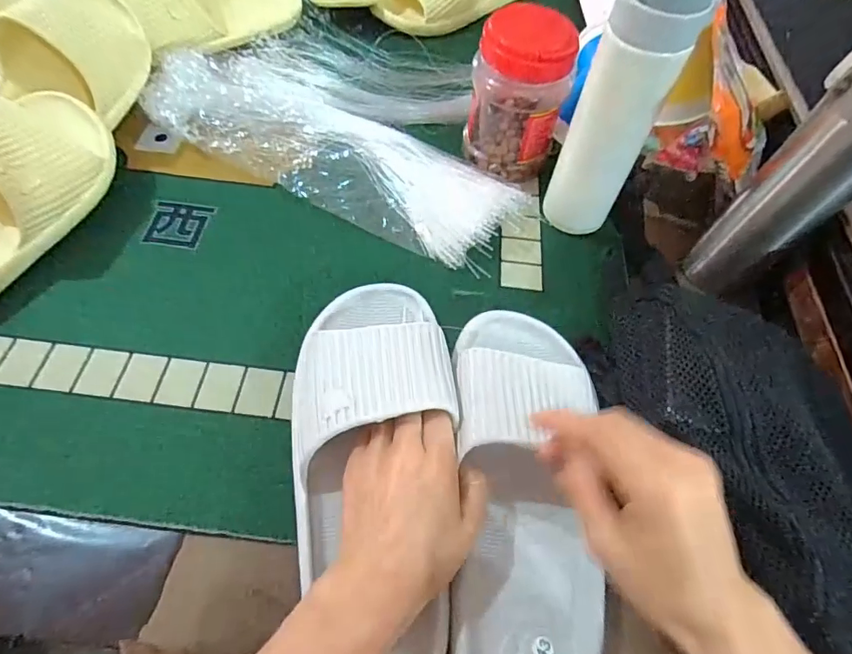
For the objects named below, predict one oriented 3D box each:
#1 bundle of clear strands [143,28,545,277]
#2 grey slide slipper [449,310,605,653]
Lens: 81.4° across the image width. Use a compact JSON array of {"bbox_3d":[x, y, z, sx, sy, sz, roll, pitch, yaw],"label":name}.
[{"bbox_3d":[-0.065,-0.236,0.530,0.397,0.028,0.257,27,61,13],"label":"bundle of clear strands"},{"bbox_3d":[0.069,0.110,0.327,0.097,0.073,0.279,2,68,-1],"label":"grey slide slipper"}]

